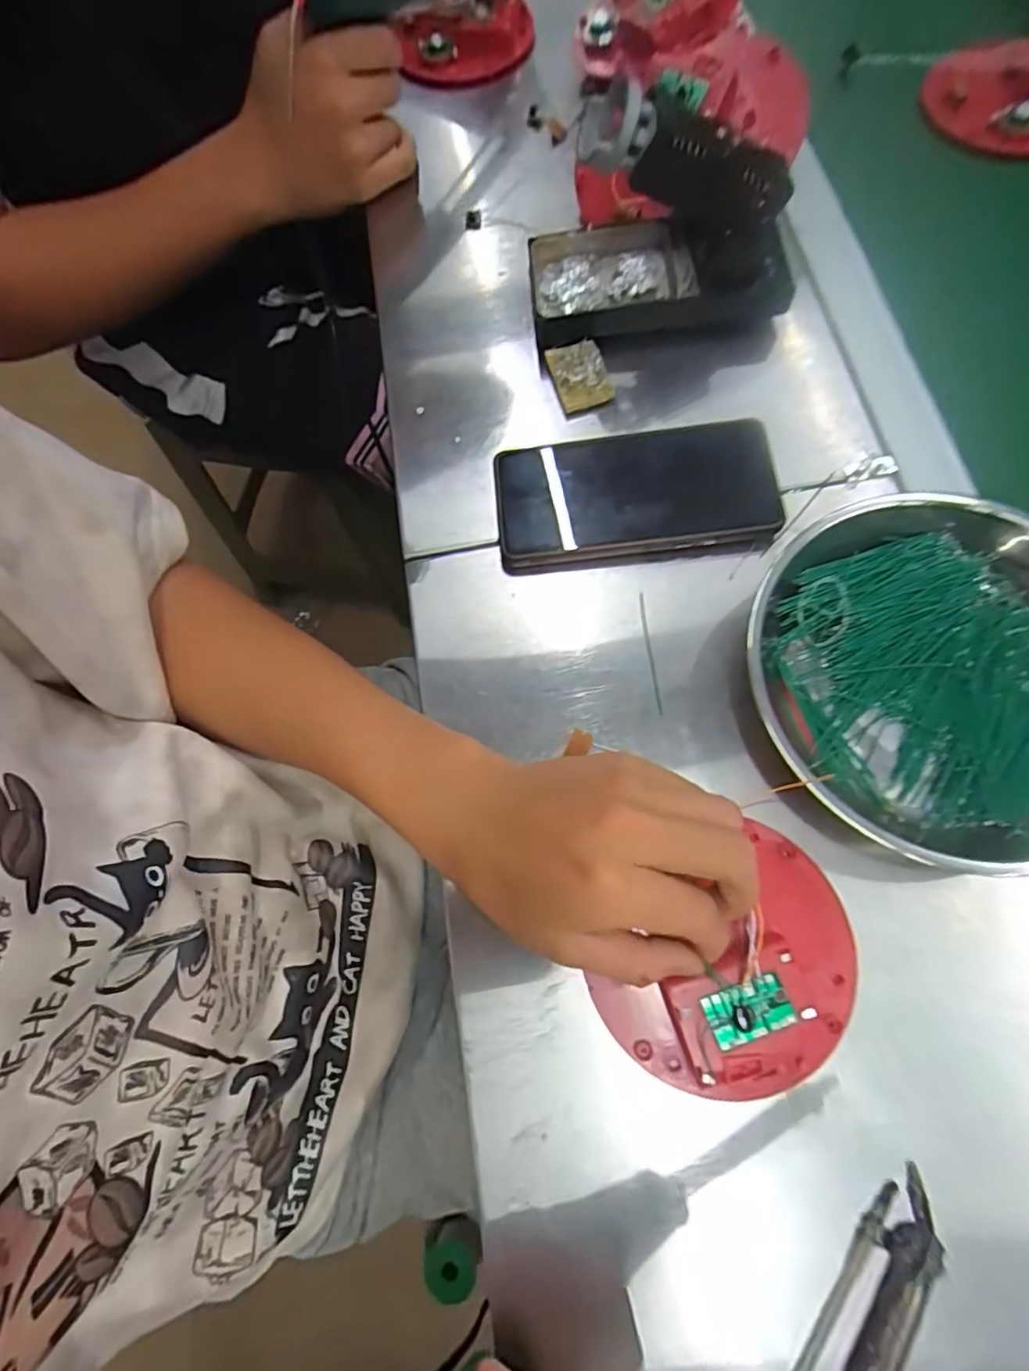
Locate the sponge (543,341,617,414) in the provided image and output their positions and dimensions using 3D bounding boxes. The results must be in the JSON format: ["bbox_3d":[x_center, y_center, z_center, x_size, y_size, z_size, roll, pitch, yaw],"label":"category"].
[{"bbox_3d":[0.043,-0.204,0.407,0.035,0.008,0.047,-15,72,0],"label":"sponge"}]

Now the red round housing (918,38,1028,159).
[{"bbox_3d":[0.372,-0.437,0.460,0.121,0.031,0.077,1,71,2],"label":"red round housing"}]

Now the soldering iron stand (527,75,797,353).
[{"bbox_3d":[0.092,-0.285,0.373,0.160,0.106,0.078,-5,72,3],"label":"soldering iron stand"}]

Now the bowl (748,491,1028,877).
[{"bbox_3d":[0.232,-0.007,0.314,0.195,0.042,0.185,-1,72,4],"label":"bowl"}]

